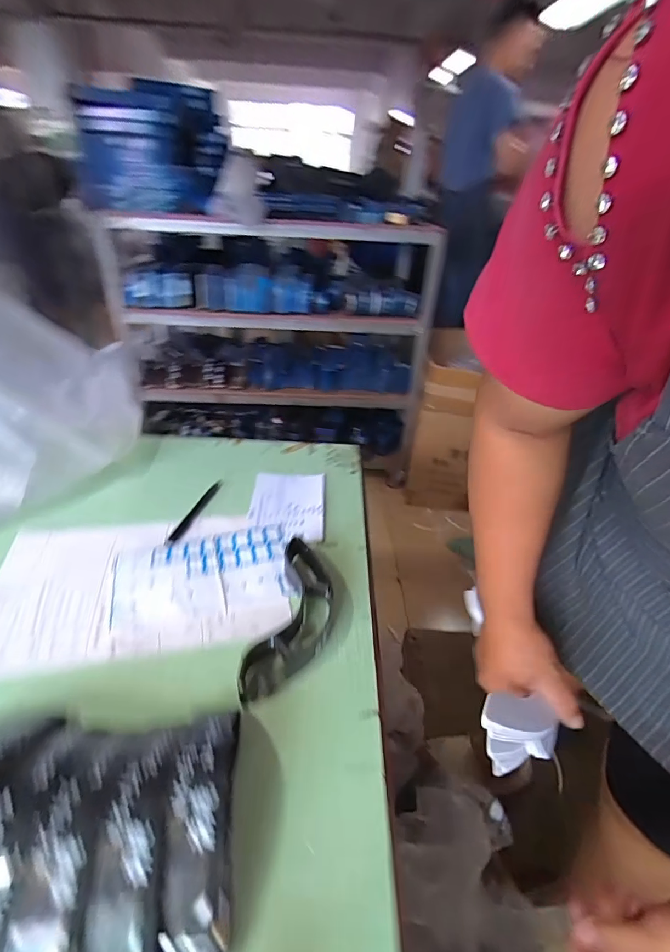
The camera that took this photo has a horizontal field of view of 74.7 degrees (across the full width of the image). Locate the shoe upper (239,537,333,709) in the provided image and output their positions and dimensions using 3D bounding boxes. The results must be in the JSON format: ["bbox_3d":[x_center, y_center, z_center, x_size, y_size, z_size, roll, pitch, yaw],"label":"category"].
[{"bbox_3d":[-0.040,0.142,0.455,0.069,0.034,0.191,9,35,6],"label":"shoe upper"}]

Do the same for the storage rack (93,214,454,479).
[{"bbox_3d":[-0.266,-0.576,1.828,1.212,0.889,0.616,7,34,2],"label":"storage rack"}]

